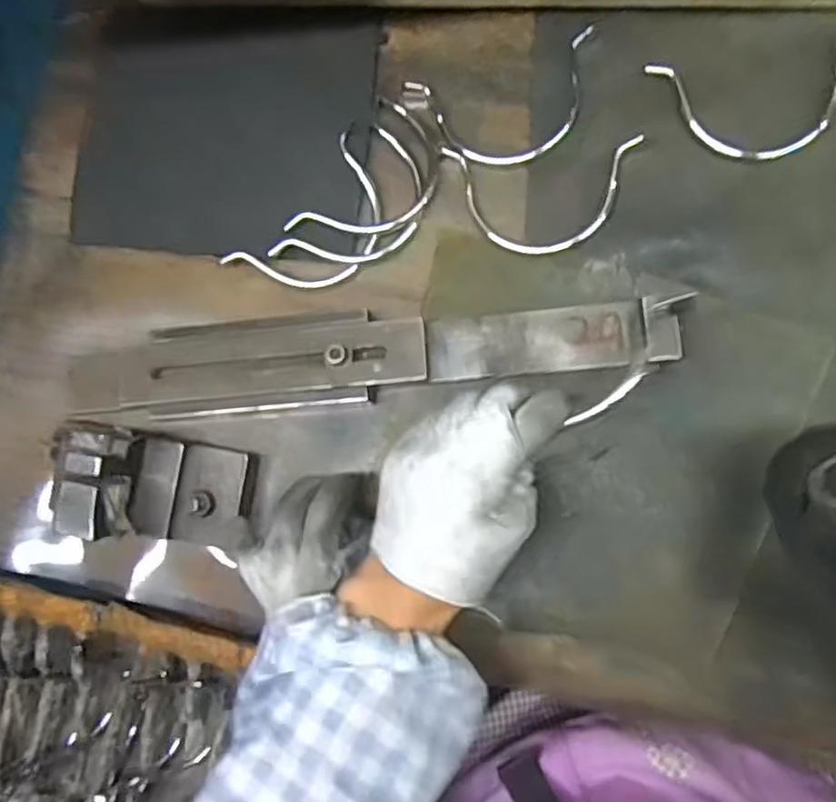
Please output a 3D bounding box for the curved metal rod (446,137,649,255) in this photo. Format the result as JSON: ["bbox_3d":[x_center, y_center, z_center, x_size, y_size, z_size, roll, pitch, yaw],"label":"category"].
[{"bbox_3d":[0.074,-0.129,0.440,0.122,0.014,0.069,3,85,9],"label":"curved metal rod"}]

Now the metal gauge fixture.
[{"bbox_3d":[-0.034,-0.027,0.443,0.377,0.023,0.057,-5,84,8],"label":"metal gauge fixture"}]

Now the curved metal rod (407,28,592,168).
[{"bbox_3d":[0.059,-0.191,0.451,0.122,0.010,0.072,-13,83,7],"label":"curved metal rod"}]

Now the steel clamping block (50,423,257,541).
[{"bbox_3d":[-0.170,0.051,0.425,0.121,0.072,0.070,3,85,9],"label":"steel clamping block"}]

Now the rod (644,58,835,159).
[{"bbox_3d":[0.210,-0.183,0.421,0.128,0.005,0.071,-7,84,8],"label":"rod"}]

